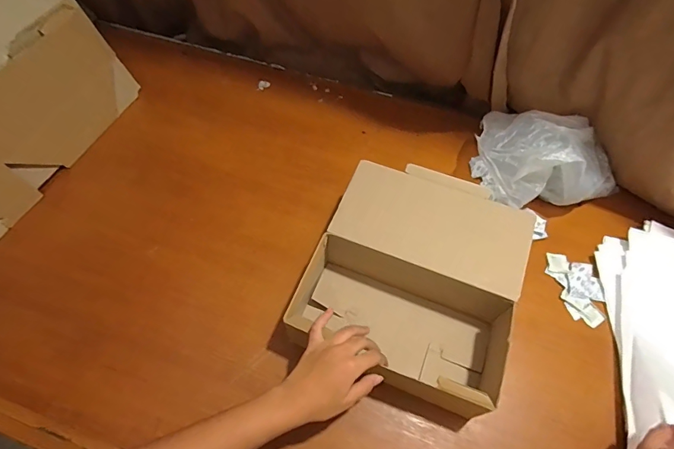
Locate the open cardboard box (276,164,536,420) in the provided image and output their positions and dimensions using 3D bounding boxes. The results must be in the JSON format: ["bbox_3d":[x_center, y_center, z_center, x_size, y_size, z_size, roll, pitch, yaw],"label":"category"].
[{"bbox_3d":[0.116,0.077,0.586,0.281,0.118,0.287,20,62,12],"label":"open cardboard box"}]

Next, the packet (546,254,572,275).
[{"bbox_3d":[0.357,0.063,0.648,0.032,0.005,0.036,5,59,1],"label":"packet"}]

